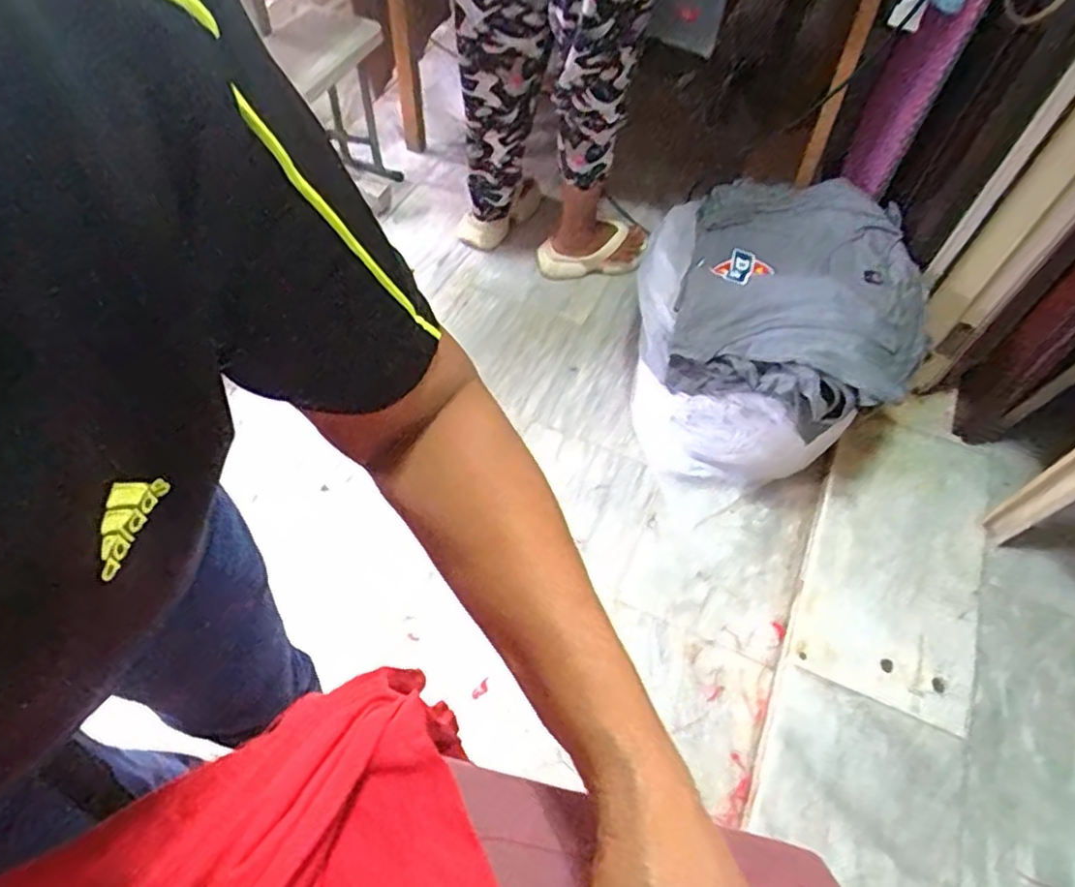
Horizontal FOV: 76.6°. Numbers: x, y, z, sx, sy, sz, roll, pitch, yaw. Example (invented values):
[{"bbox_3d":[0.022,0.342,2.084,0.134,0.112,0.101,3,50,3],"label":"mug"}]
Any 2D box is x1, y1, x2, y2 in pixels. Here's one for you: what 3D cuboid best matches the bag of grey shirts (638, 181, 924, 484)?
[{"bbox_3d":[0.433,-0.239,1.368,0.464,0.379,0.571,11,56,1],"label":"bag of grey shirts"}]

